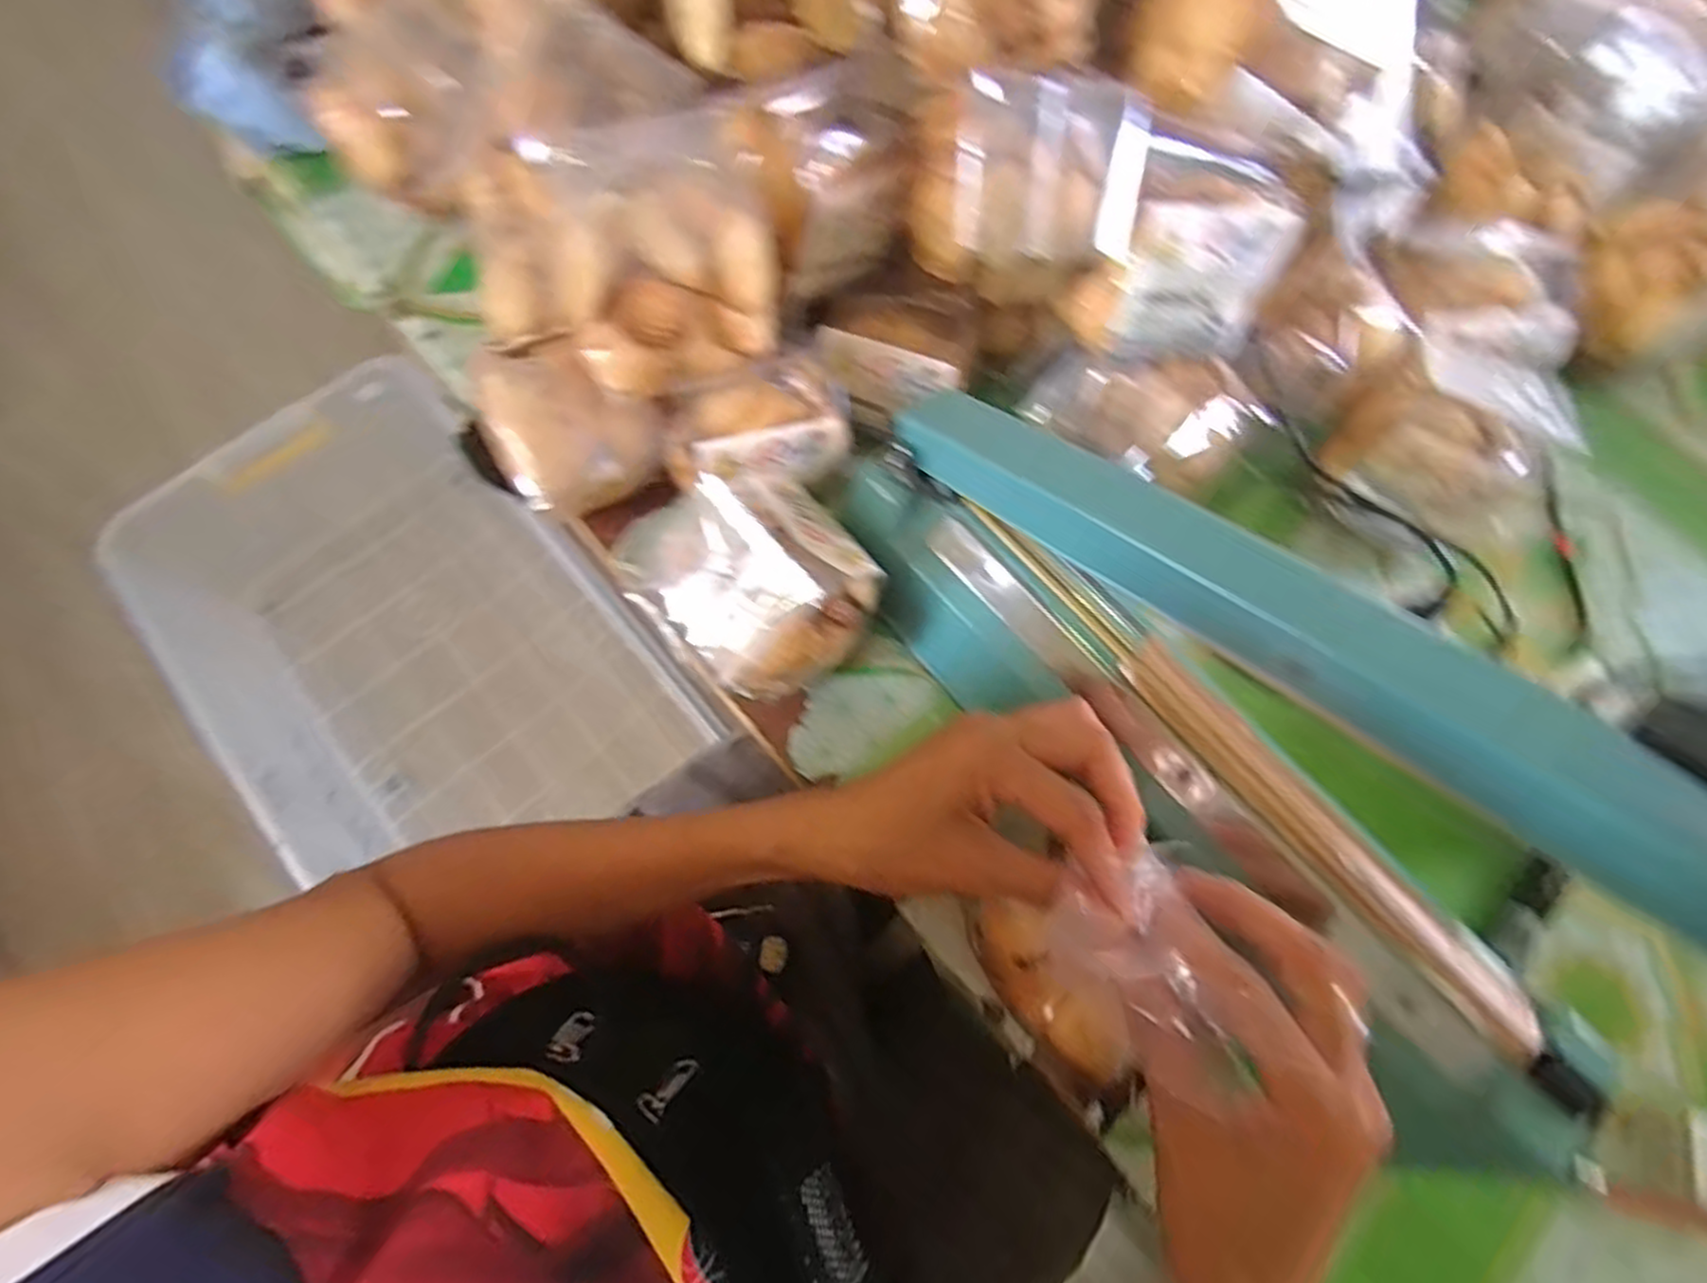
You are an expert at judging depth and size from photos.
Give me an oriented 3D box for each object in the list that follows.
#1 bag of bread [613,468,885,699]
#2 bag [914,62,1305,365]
[{"bbox_3d":[-0.046,-0.031,0.365,0.096,0.083,0.103,-43,78,-13],"label":"bag of bread"},{"bbox_3d":[0.114,-0.191,0.352,0.177,0.088,0.072,14,72,-13],"label":"bag"}]

